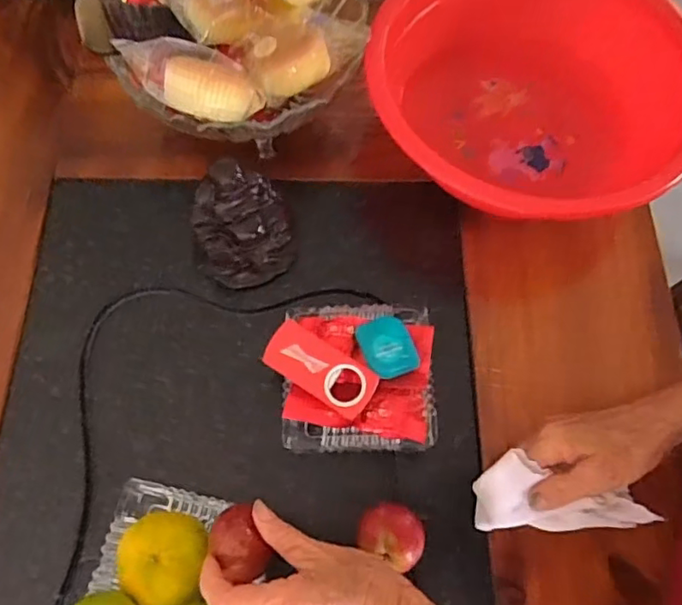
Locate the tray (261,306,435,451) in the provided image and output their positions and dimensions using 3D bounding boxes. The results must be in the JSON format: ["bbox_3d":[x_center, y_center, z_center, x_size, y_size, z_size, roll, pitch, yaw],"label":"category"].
[{"bbox_3d":[0.009,0.062,0.489,0.129,0.067,0.116,0,68,-2],"label":"tray"}]

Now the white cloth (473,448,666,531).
[{"bbox_3d":[0.159,0.135,0.422,0.123,0.076,0.020,-8,27,9],"label":"white cloth"}]

